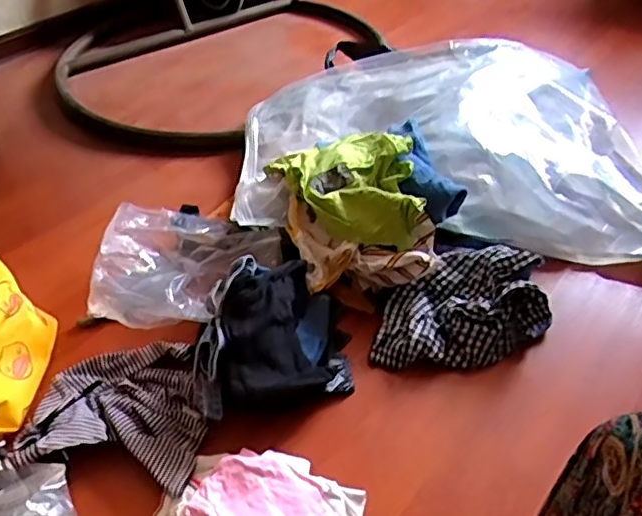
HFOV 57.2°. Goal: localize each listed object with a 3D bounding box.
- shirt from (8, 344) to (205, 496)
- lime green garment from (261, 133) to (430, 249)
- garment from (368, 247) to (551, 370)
[{"bbox_3d":[-0.298,0.224,0.890,0.247,0.038,0.236,2,42,3],"label":"shirt"},{"bbox_3d":[0.058,-0.141,1.113,0.237,0.098,0.282,-18,45,-18],"label":"lime green garment"},{"bbox_3d":[0.241,0.079,1.024,0.308,0.089,0.204,-2,42,-1],"label":"garment"}]

